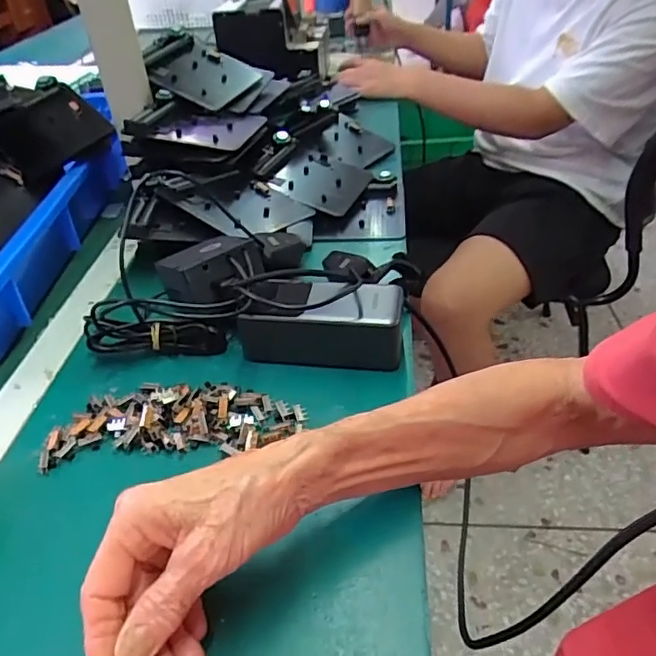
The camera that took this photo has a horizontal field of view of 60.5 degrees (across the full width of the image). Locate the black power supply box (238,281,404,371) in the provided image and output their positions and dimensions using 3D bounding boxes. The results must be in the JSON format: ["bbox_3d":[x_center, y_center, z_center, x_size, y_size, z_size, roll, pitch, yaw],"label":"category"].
[{"bbox_3d":[-0.005,-0.005,0.456,0.127,0.046,0.056,-1,39,5],"label":"black power supply box"}]

